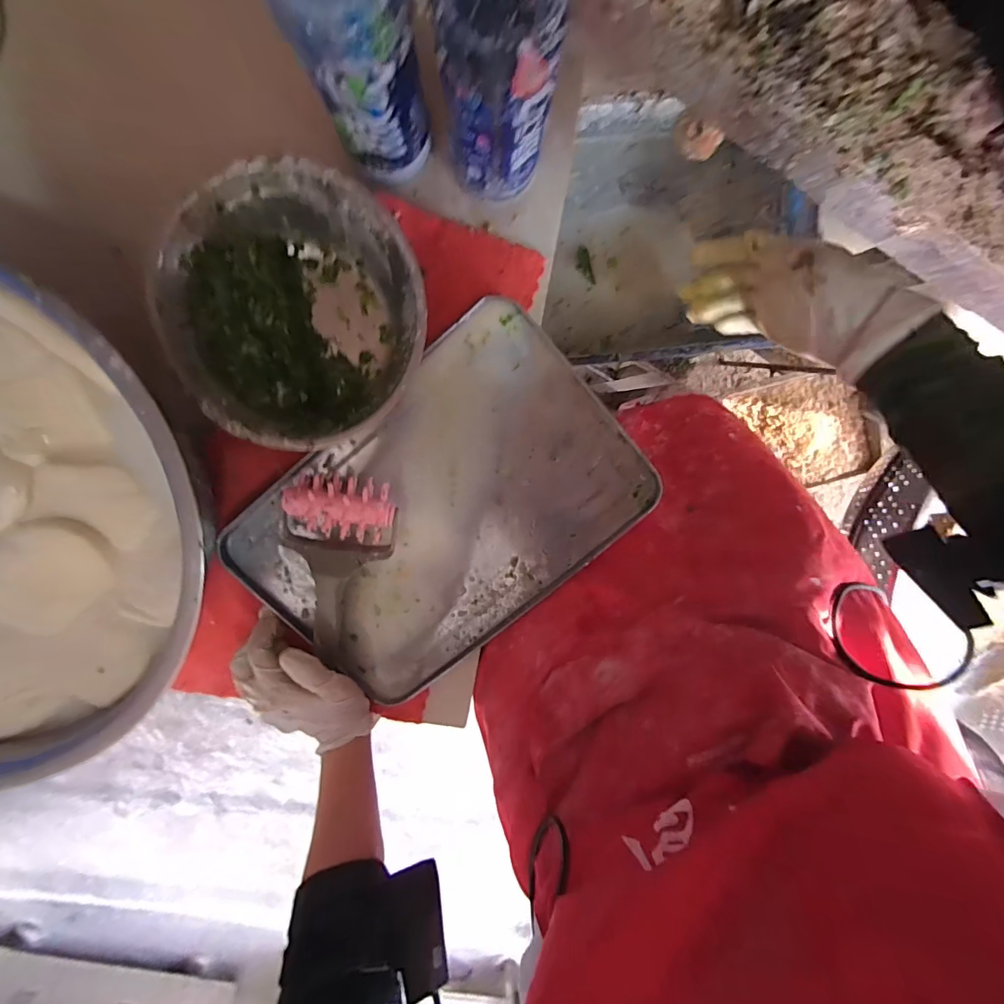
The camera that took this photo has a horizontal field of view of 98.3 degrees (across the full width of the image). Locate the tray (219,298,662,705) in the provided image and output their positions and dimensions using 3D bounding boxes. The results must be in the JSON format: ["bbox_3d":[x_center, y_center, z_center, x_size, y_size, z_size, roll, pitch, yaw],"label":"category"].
[{"bbox_3d":[-0.055,0.018,0.385,0.344,0.044,0.230,-40,98,6],"label":"tray"}]

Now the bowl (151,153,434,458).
[{"bbox_3d":[-0.152,-0.142,0.340,0.169,0.068,0.181,0,100,-2],"label":"bowl"}]

